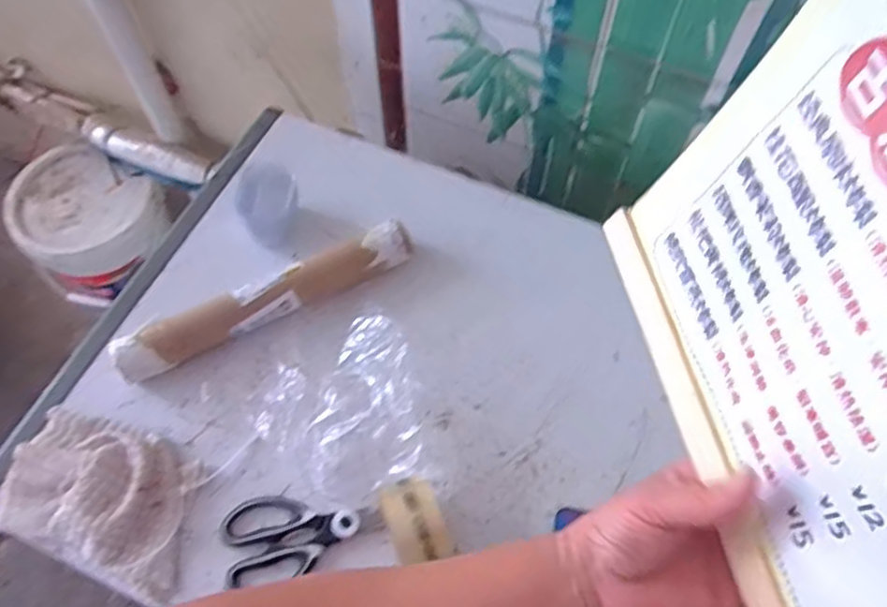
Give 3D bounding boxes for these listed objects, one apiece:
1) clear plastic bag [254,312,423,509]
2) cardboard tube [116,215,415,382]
[{"bbox_3d":[-0.098,0.105,0.692,0.164,0.061,0.168,-26,65,-14],"label":"clear plastic bag"},{"bbox_3d":[-0.183,-0.003,0.755,0.330,0.049,0.048,-27,66,-14],"label":"cardboard tube"}]

